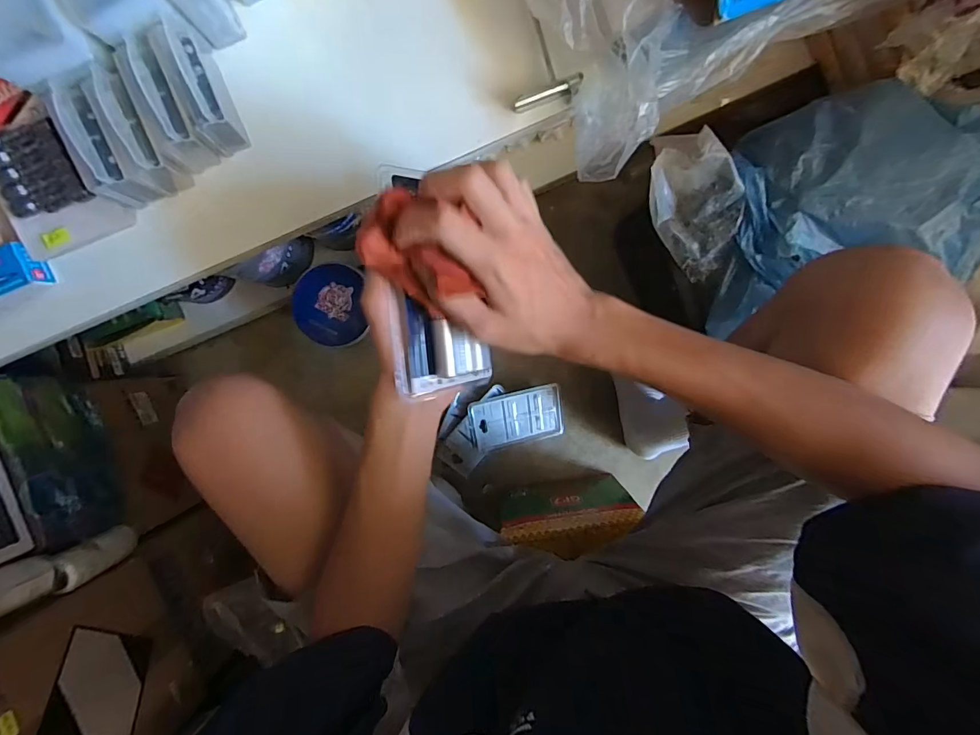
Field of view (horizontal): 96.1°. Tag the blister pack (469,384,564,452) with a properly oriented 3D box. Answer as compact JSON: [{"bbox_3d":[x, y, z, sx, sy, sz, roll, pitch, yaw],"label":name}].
[{"bbox_3d":[0.047,0.086,0.728,0.152,0.007,0.094,-14,108,-11],"label":"blister pack"}]

